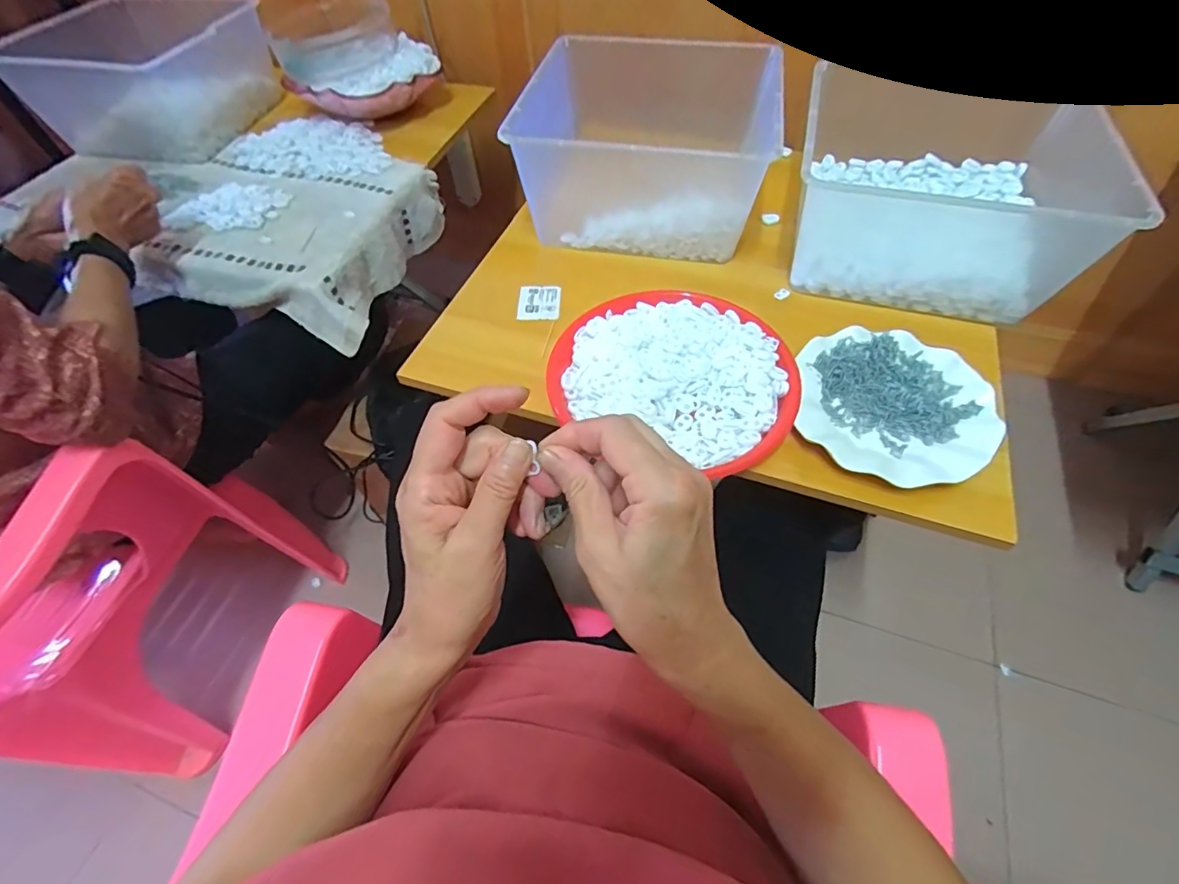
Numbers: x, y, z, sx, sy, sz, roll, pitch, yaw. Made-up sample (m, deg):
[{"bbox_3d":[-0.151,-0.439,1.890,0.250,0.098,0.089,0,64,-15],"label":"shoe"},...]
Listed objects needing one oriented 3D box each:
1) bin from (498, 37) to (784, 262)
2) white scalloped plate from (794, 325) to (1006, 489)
[{"bbox_3d":[0.074,-0.380,0.657,0.282,0.134,0.290,8,56,8],"label":"bin"},{"bbox_3d":[0.287,-0.036,0.492,0.169,0.021,0.173,-1,56,2],"label":"white scalloped plate"}]

